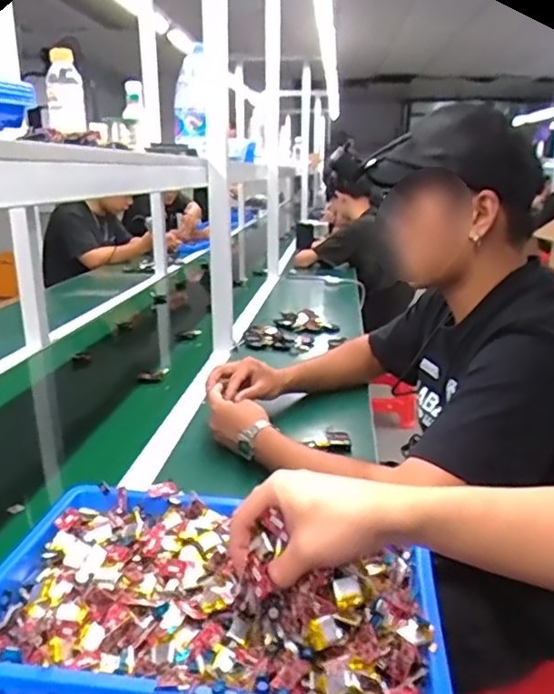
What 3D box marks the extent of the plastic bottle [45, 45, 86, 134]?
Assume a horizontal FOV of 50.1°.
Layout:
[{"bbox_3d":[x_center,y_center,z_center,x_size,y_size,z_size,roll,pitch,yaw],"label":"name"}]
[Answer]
[{"bbox_3d":[-0.412,-0.497,1.151,0.065,0.146,0.050,-6,18,-21],"label":"plastic bottle"}]

